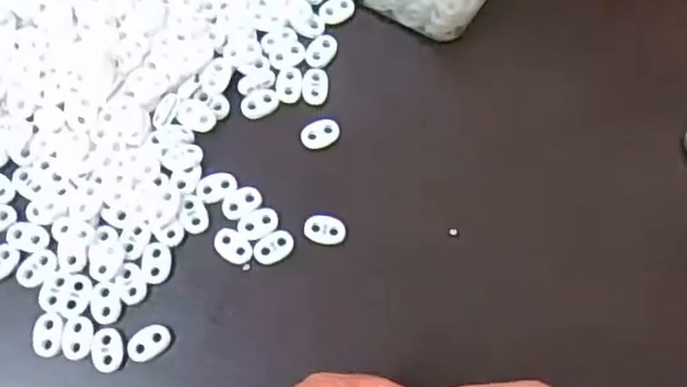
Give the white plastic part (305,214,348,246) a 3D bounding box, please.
[{"bbox_3d":[-0.010,0.020,0.389,0.023,0.004,0.016,11,72,2],"label":"white plastic part"}]

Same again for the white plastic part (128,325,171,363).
[{"bbox_3d":[-0.102,0.079,0.366,0.023,0.004,0.015,-36,77,-12],"label":"white plastic part"}]

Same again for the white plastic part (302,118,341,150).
[{"bbox_3d":[-0.013,-0.035,0.406,0.024,0.004,0.015,-33,76,-11],"label":"white plastic part"}]

